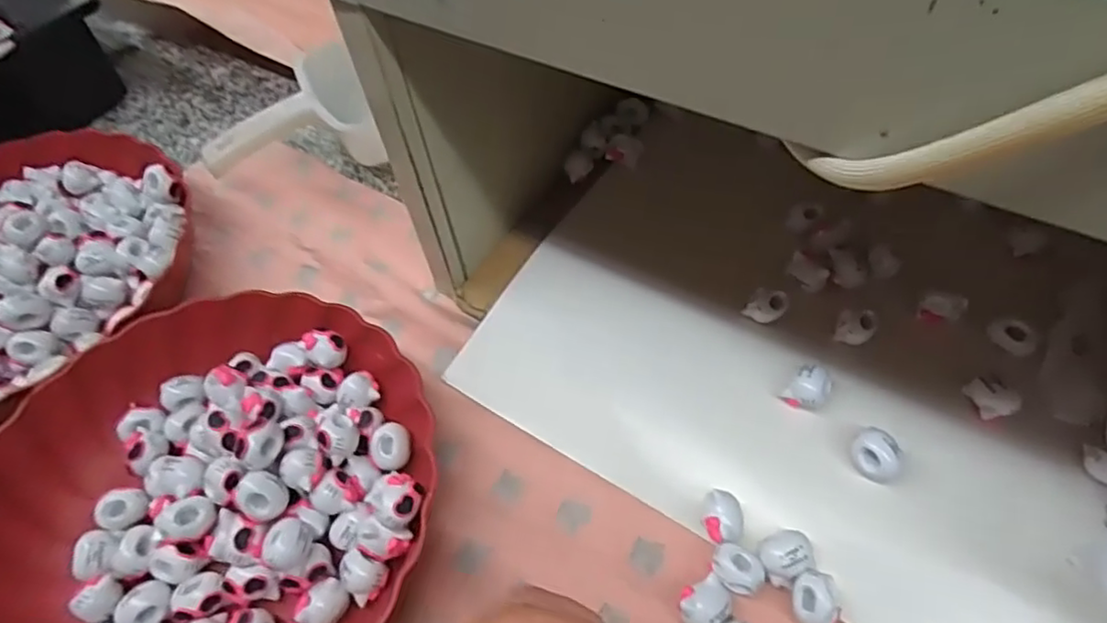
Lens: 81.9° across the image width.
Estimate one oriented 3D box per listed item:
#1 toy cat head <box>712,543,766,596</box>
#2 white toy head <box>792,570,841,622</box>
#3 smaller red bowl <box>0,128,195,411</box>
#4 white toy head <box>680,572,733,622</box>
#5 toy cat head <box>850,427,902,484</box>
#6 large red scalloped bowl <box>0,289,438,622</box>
[{"bbox_3d":[0.092,0.130,0.320,0.025,0.018,0.022,19,60,16],"label":"toy cat head"},{"bbox_3d":[0.127,0.140,0.309,0.023,0.020,0.026,-1,56,5],"label":"white toy head"},{"bbox_3d":[-0.367,-0.023,0.436,0.231,0.059,0.222,-2,56,4],"label":"smaller red bowl"},{"bbox_3d":[0.073,0.145,0.313,0.026,0.022,0.021,-33,60,-16],"label":"white toy head"},{"bbox_3d":[0.168,0.078,0.336,0.025,0.022,0.024,-2,56,4],"label":"toy cat head"},{"bbox_3d":[-0.187,0.096,0.345,0.232,0.053,0.224,-2,56,4],"label":"large red scalloped bowl"}]

